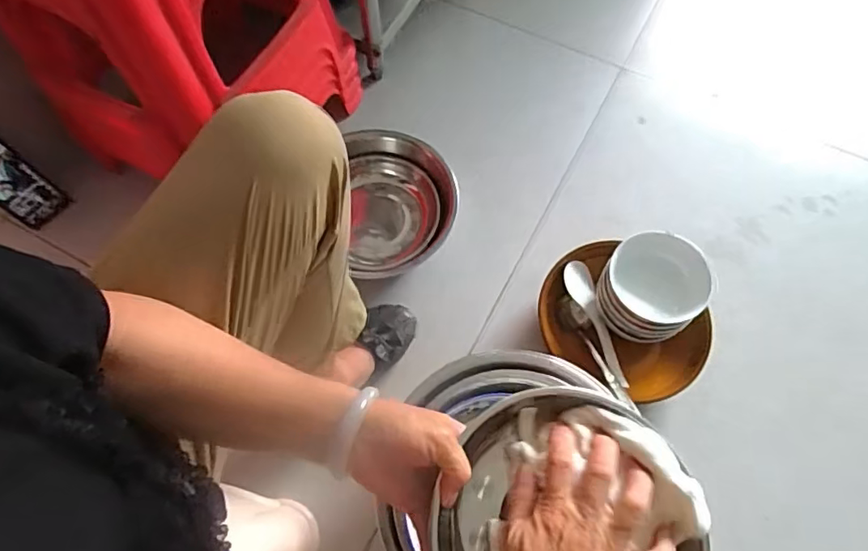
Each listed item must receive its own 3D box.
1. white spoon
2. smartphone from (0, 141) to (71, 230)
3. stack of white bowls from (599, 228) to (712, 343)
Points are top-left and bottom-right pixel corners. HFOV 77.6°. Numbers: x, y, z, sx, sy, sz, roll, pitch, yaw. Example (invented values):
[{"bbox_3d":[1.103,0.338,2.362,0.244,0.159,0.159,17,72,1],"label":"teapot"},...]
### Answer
[{"bbox_3d":[0.239,0.068,0.789,0.044,0.031,0.187,-17,68,-6],"label":"white spoon"},{"bbox_3d":[-0.685,-0.150,0.879,0.007,0.175,0.079,32,72,30],"label":"smartphone"},{"bbox_3d":[0.311,0.022,0.760,0.136,0.097,0.152,32,88,28],"label":"stack of white bowls"}]

